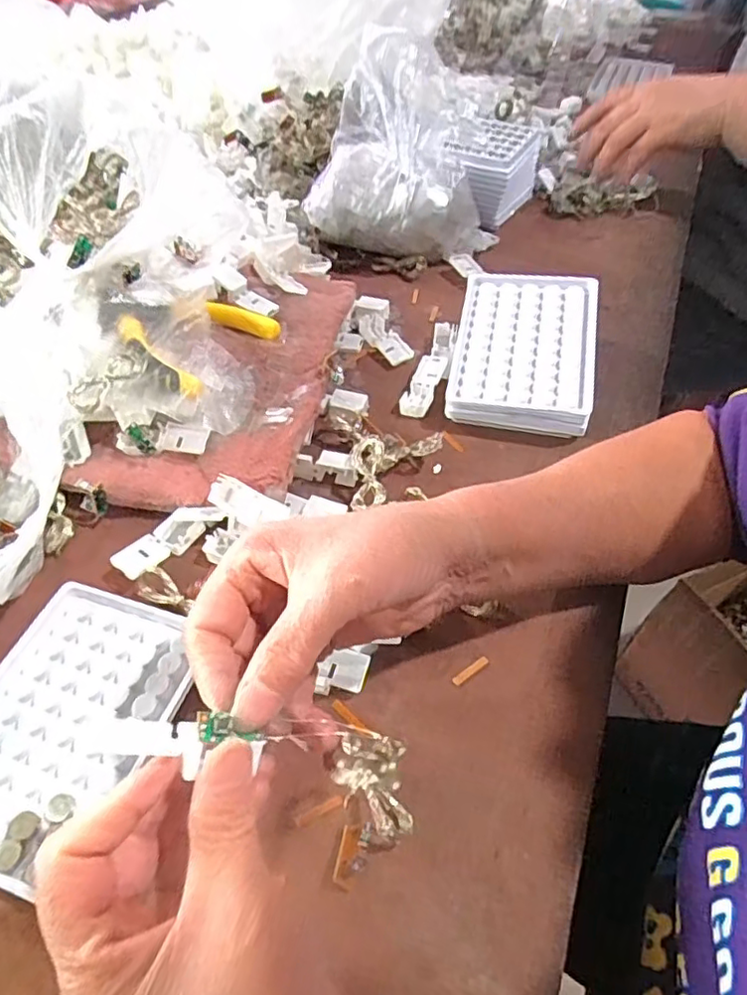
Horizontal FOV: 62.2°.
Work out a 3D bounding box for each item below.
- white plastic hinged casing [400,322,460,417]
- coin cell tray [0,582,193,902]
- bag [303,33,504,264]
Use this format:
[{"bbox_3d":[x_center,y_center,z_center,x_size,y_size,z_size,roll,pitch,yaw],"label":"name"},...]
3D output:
[{"bbox_3d":[0.044,-0.097,0.464,0.021,0.013,0.099,16,53,13],"label":"white plastic hinged casing"},{"bbox_3d":[-0.148,0.106,0.296,0.092,0.014,0.129,14,52,11],"label":"coin cell tray"},{"bbox_3d":[0.023,-0.282,0.525,0.161,0.146,0.087,7,51,6],"label":"bag"}]

